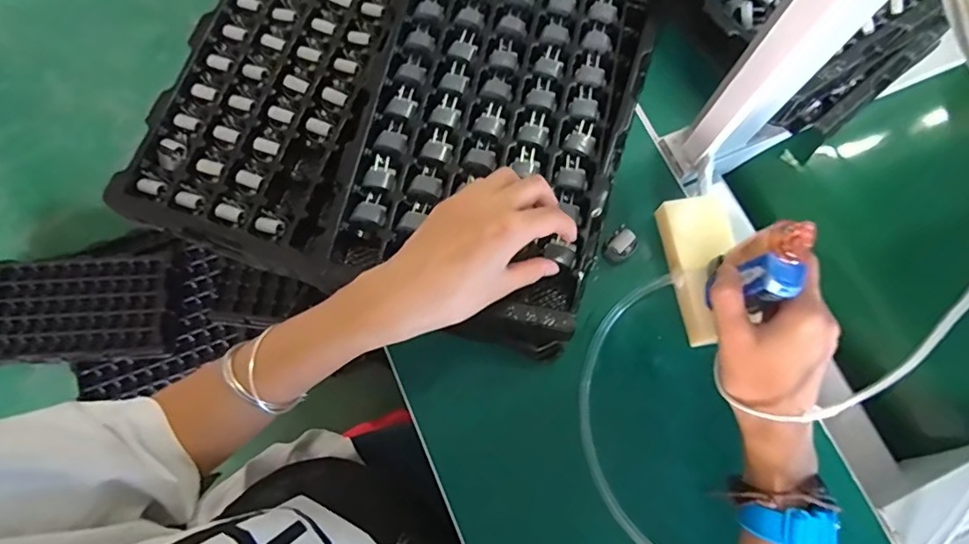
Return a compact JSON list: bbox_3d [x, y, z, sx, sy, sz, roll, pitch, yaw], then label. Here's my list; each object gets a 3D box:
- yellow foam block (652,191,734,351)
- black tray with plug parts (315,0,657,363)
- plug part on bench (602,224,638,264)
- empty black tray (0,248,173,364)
[{"bbox_3d":[0.178,-0.003,0.431,0.045,0.028,0.117,-8,74,-3],"label":"yellow foam block"},{"bbox_3d":[0.012,-0.127,0.443,0.214,0.045,0.355,13,74,4],"label":"black tray with plug parts"},{"bbox_3d":[0.115,-0.022,0.441,0.025,0.020,0.022,-43,78,-11],"label":"plug part on bench"},{"bbox_3d":[-0.853,0.071,1.110,0.363,0.057,0.226,-5,74,-2],"label":"empty black tray"}]

